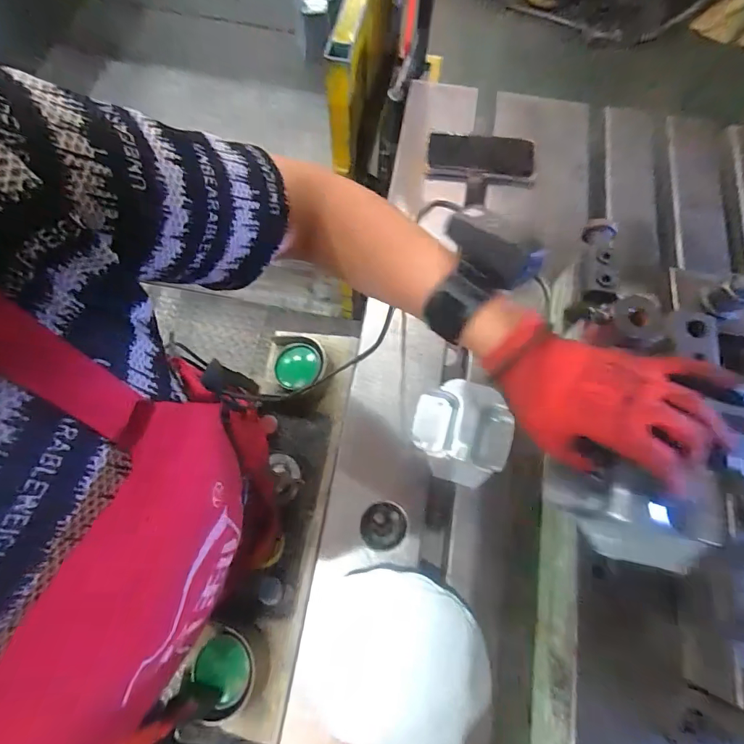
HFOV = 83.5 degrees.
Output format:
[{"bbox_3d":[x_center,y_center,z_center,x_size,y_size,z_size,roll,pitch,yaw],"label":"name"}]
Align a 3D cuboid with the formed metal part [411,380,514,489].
[{"bbox_3d":[0.107,0.072,0.487,0.113,0.035,0.113,14,71,2],"label":"formed metal part"}]

